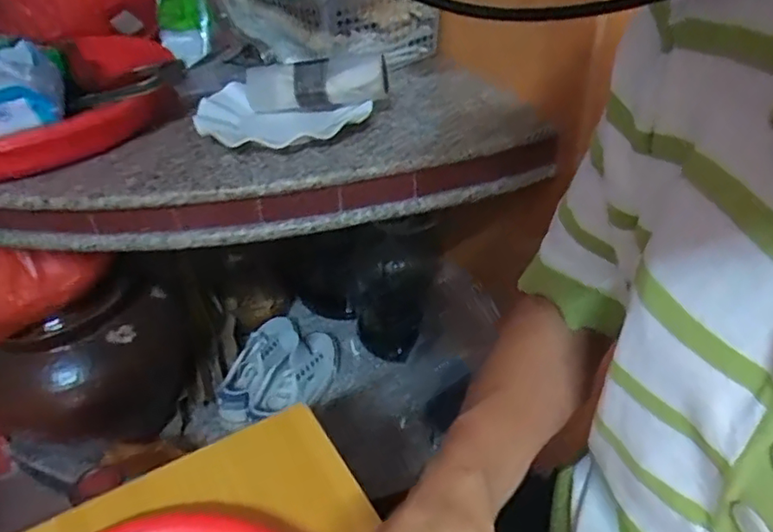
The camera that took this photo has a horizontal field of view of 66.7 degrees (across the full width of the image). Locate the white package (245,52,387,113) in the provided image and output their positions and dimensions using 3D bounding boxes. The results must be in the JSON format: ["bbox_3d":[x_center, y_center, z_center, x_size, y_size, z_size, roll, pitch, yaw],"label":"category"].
[{"bbox_3d":[-0.076,-0.194,0.625,0.151,0.047,0.051,-2,37,3],"label":"white package"}]

